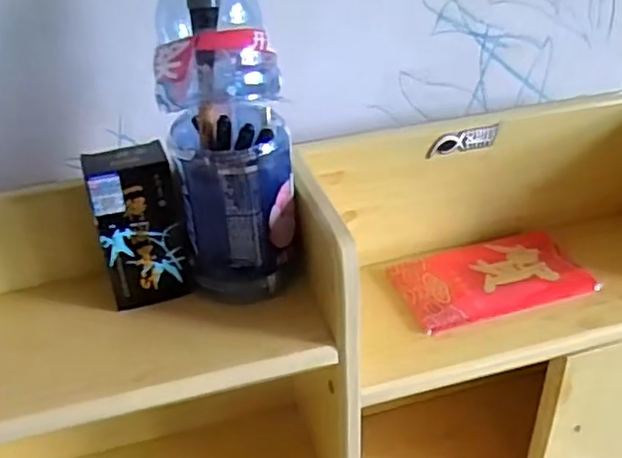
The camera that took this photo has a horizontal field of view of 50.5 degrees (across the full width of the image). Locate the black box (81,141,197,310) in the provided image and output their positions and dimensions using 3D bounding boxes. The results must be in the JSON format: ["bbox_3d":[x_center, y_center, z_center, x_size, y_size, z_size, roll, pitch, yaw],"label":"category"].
[{"bbox_3d":[-0.124,-0.002,0.480,0.056,0.112,0.033,-14,35,-17],"label":"black box"}]

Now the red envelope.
[{"bbox_3d":[0.160,0.043,0.585,0.164,0.009,0.090,-11,34,-14],"label":"red envelope"}]

